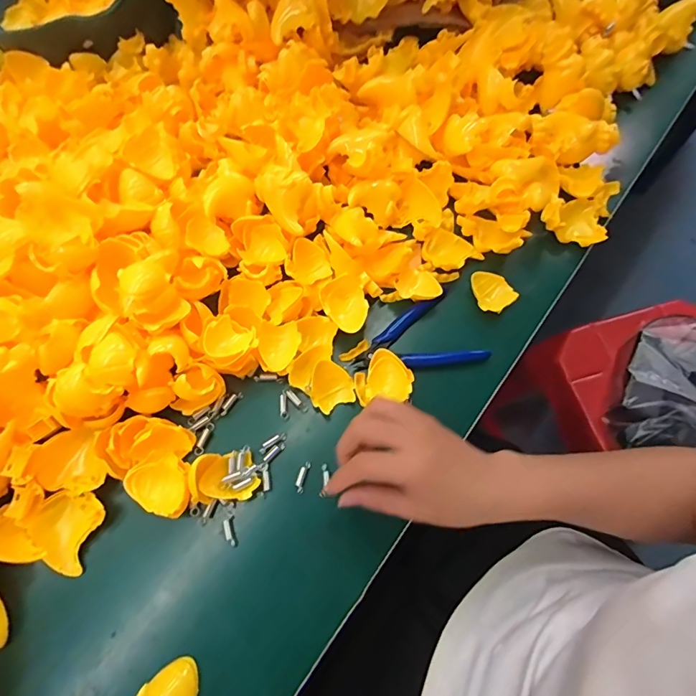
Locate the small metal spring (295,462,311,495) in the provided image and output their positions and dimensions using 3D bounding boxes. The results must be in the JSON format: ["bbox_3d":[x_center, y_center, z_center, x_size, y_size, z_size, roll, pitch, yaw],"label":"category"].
[{"bbox_3d":[-0.038,0.107,0.360,0.008,0.004,0.026,14,68,7],"label":"small metal spring"}]

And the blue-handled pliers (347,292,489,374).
[{"bbox_3d":[0.060,0.000,0.405,0.117,0.010,0.076,-25,69,-9],"label":"blue-handled pliers"}]

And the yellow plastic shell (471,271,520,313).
[{"bbox_3d":[0.139,-0.056,0.423,0.038,0.004,0.044,-37,71,-14],"label":"yellow plastic shell"}]

